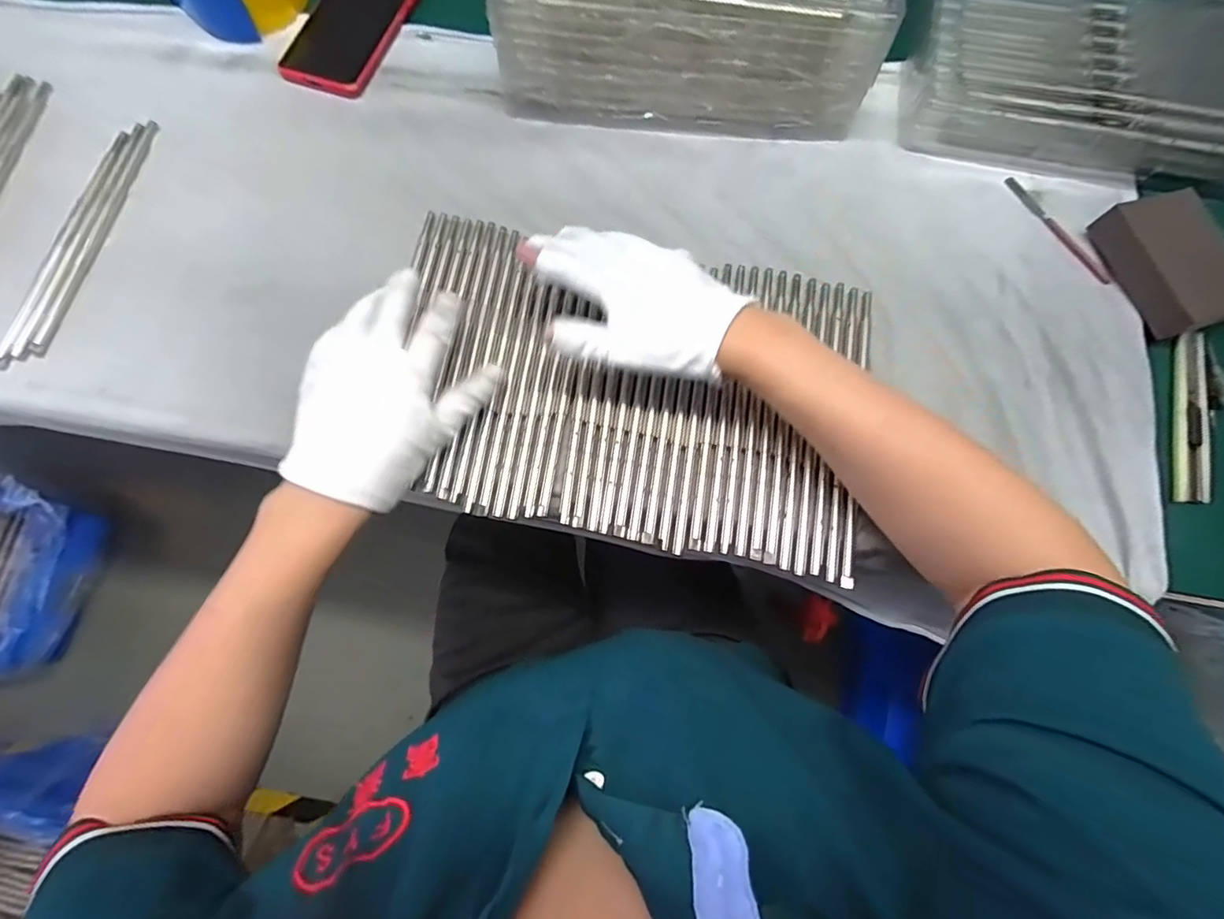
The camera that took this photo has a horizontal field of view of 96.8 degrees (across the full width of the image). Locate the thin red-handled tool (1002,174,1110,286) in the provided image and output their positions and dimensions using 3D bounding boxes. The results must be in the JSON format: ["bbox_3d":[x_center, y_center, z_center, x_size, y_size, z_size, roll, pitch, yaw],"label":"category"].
[{"bbox_3d":[0.346,-0.179,0.422,0.009,0.008,0.109,-30,76,-8],"label":"thin red-handled tool"}]

